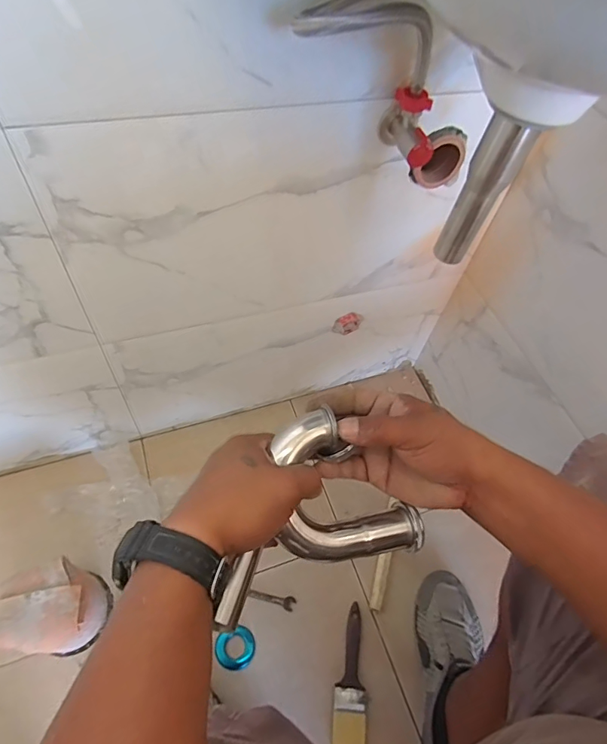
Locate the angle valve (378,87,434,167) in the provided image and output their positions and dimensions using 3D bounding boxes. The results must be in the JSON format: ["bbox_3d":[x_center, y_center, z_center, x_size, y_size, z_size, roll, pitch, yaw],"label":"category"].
[{"bbox_3d":[0.110,-0.255,0.470,0.041,0.061,0.065,-5,57,-10],"label":"angle valve"}]

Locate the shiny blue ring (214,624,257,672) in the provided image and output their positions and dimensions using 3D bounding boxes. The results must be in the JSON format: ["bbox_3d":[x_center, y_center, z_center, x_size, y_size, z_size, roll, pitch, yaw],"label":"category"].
[{"bbox_3d":[-0.104,0.429,0.704,0.061,0.017,0.055,-17,59,-17],"label":"shiny blue ring"}]

